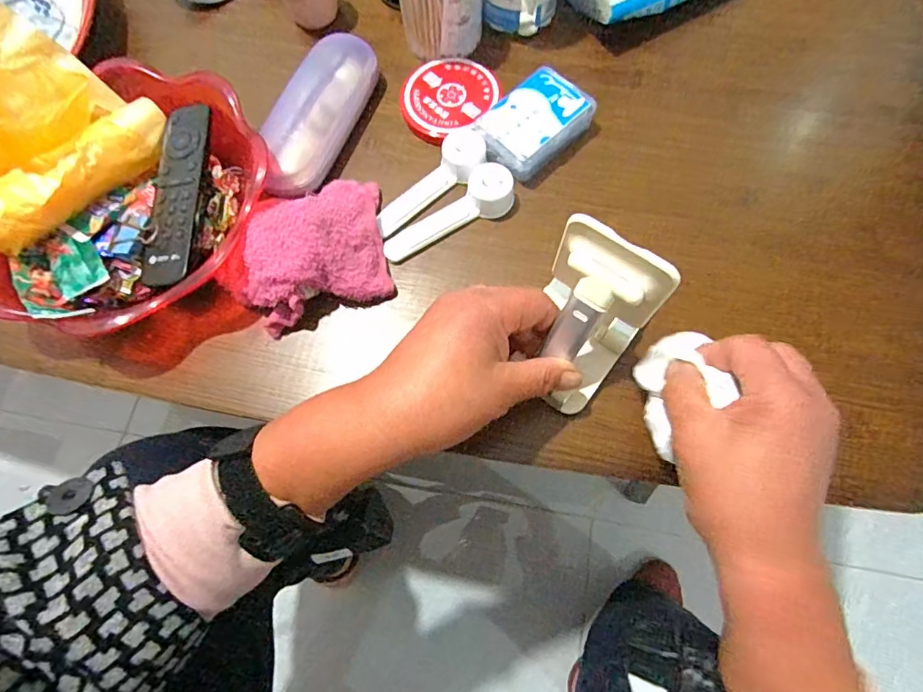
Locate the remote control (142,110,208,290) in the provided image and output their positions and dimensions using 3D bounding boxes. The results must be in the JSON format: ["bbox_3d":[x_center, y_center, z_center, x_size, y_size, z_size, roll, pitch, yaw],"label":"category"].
[{"bbox_3d":[-0.207,-0.111,0.356,0.037,0.014,0.137,-2,71,3],"label":"remote control"}]

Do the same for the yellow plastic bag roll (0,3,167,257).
[{"bbox_3d":[-0.304,-0.151,0.333,0.118,0.078,0.143,33,76,13],"label":"yellow plastic bag roll"}]

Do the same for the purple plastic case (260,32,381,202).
[{"bbox_3d":[-0.115,-0.181,0.385,0.052,0.026,0.148,20,74,10],"label":"purple plastic case"}]

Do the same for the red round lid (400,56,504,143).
[{"bbox_3d":[-0.013,-0.203,0.400,0.073,0.010,0.082,32,76,13],"label":"red round lid"}]

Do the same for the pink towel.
[{"bbox_3d":[-0.102,-0.069,0.346,0.100,0.034,0.089,-20,71,-3],"label":"pink towel"}]

